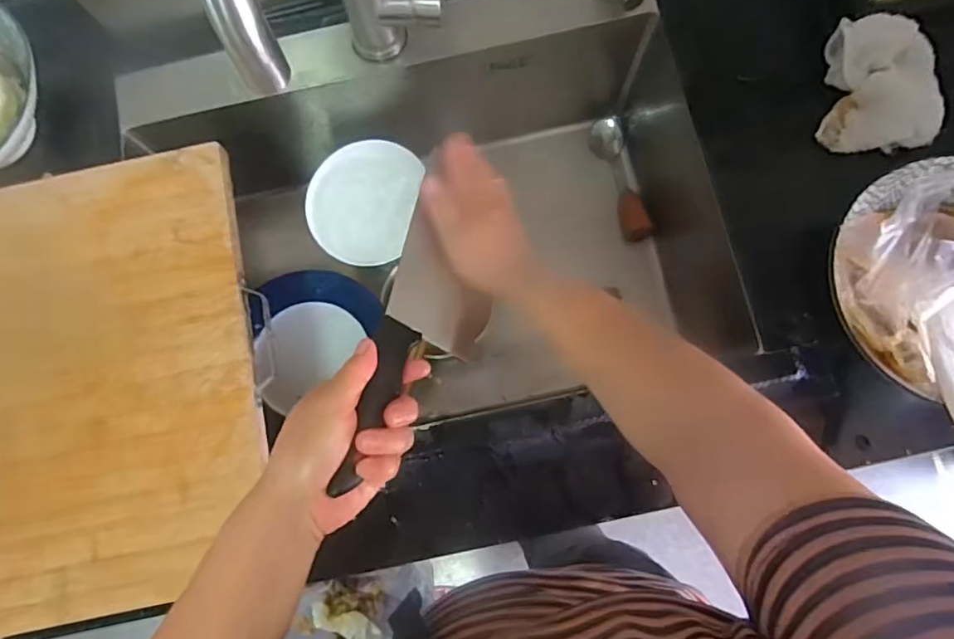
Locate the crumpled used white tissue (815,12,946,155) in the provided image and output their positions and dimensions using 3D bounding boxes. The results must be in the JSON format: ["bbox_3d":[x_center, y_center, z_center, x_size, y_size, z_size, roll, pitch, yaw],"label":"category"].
[{"bbox_3d":[0.368,-0.208,0.517,0.093,0.057,0.106,6,77,3],"label":"crumpled used white tissue"}]

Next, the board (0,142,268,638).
[{"bbox_3d":[-0.500,0.085,0.495,0.596,0.037,0.379,-11,77,-1],"label":"board"}]

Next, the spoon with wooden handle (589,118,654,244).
[{"bbox_3d":[0.179,-0.169,0.701,0.039,0.031,0.154,-15,79,0],"label":"spoon with wooden handle"}]

